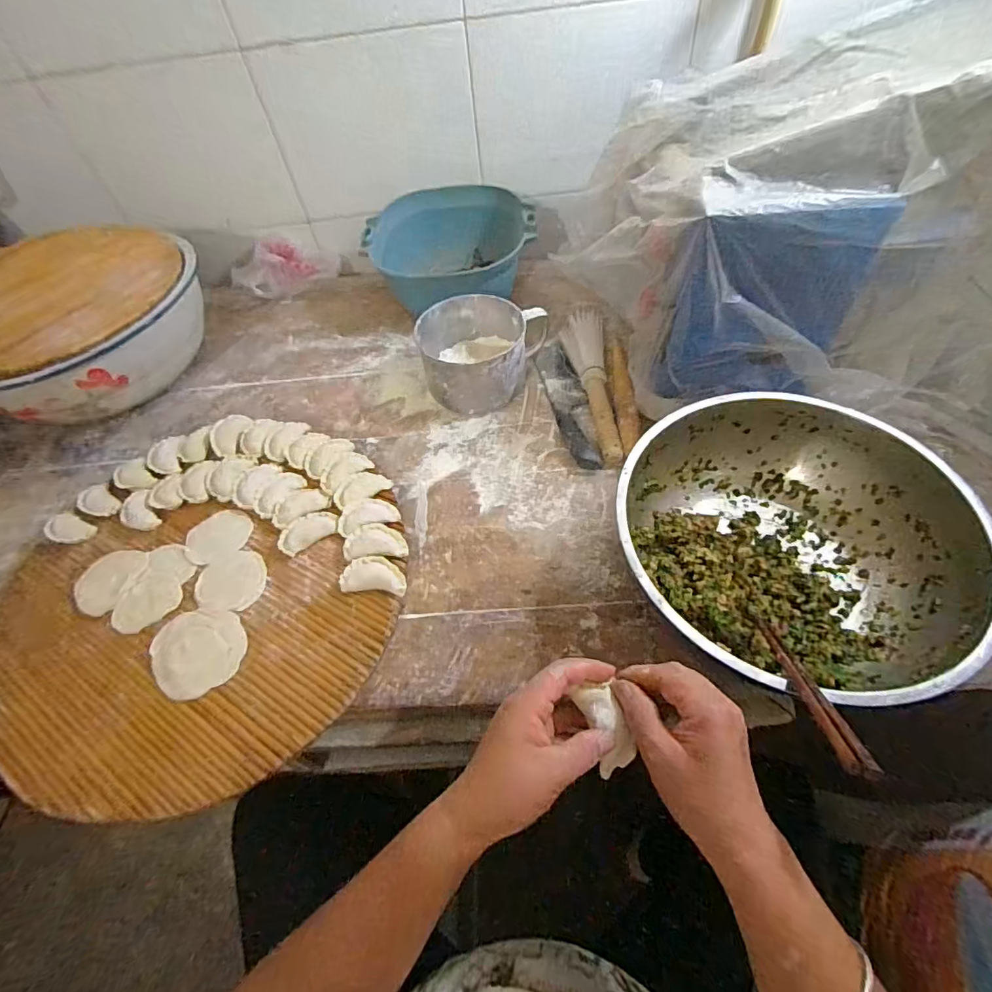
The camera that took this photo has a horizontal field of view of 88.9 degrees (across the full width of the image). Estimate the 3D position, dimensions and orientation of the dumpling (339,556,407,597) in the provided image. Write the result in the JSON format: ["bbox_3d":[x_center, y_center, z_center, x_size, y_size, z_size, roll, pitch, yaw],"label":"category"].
[{"bbox_3d":[-0.132,0.085,0.546,0.068,0.023,0.038,-1,53,3],"label":"dumpling"}]

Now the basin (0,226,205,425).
[{"bbox_3d":[-0.639,-0.246,0.751,0.344,0.155,0.364,11,55,11],"label":"basin"}]

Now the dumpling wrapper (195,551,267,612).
[{"bbox_3d":[-0.289,0.092,0.552,0.073,0.004,0.071,2,54,5],"label":"dumpling wrapper"}]

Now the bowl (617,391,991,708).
[{"bbox_3d":[0.274,0.046,0.491,0.291,0.106,0.297,-2,53,2],"label":"bowl"}]

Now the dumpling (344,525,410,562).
[{"bbox_3d":[-0.134,0.051,0.562,0.067,0.016,0.039,-10,53,-4],"label":"dumpling"}]

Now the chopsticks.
[{"bbox_3d":[0.219,0.133,0.363,0.016,0.008,0.200,8,14,9],"label":"chopsticks"}]

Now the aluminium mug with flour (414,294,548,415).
[{"bbox_3d":[-0.030,-0.192,0.698,0.149,0.097,0.144,14,55,13],"label":"aluminium mug with flour"}]

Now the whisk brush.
[{"bbox_3d":[0.126,-0.155,0.686,0.058,0.050,0.265,-2,53,2],"label":"whisk brush"}]

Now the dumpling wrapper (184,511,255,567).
[{"bbox_3d":[-0.323,0.047,0.591,0.074,0.004,0.064,-26,55,-11],"label":"dumpling wrapper"}]

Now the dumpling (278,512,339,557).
[{"bbox_3d":[-0.216,0.041,0.584,0.067,0.014,0.036,-29,57,-17],"label":"dumpling"}]

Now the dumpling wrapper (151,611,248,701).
[{"bbox_3d":[-0.298,0.153,0.509,0.085,0.006,0.090,-28,60,-14],"label":"dumpling wrapper"}]

